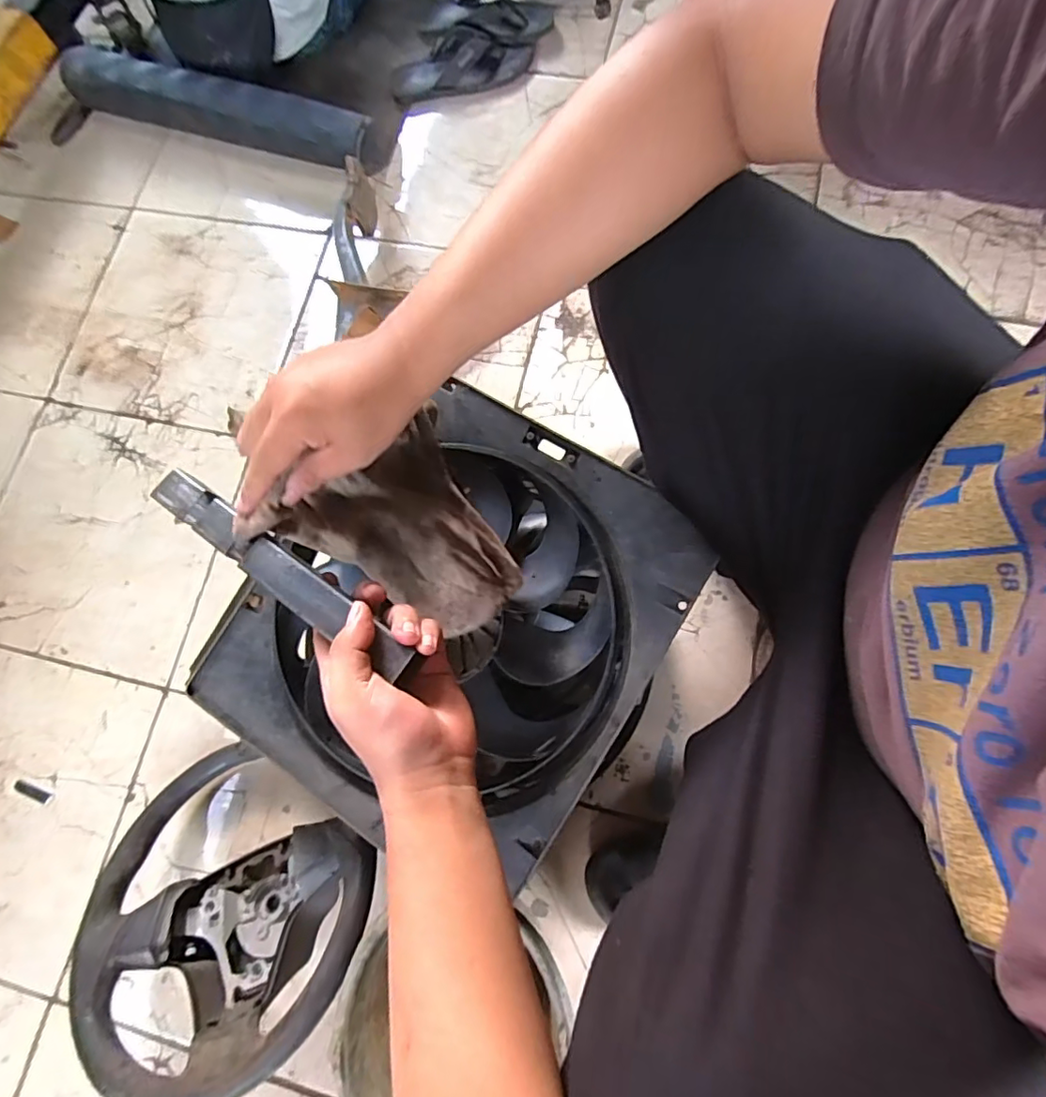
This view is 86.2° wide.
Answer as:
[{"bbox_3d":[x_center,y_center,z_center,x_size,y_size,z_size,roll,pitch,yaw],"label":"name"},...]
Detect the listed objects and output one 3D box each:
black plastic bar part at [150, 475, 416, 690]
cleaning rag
[{"bbox_3d":[-0.171,0.016,0.395,0.239,0.023,0.031,32,77,16],"label":"black plastic bar part"},{"bbox_3d":[-0.088,-0.003,0.478,0.153,0.162,0.149,-43,80,-11],"label":"cleaning rag"}]

